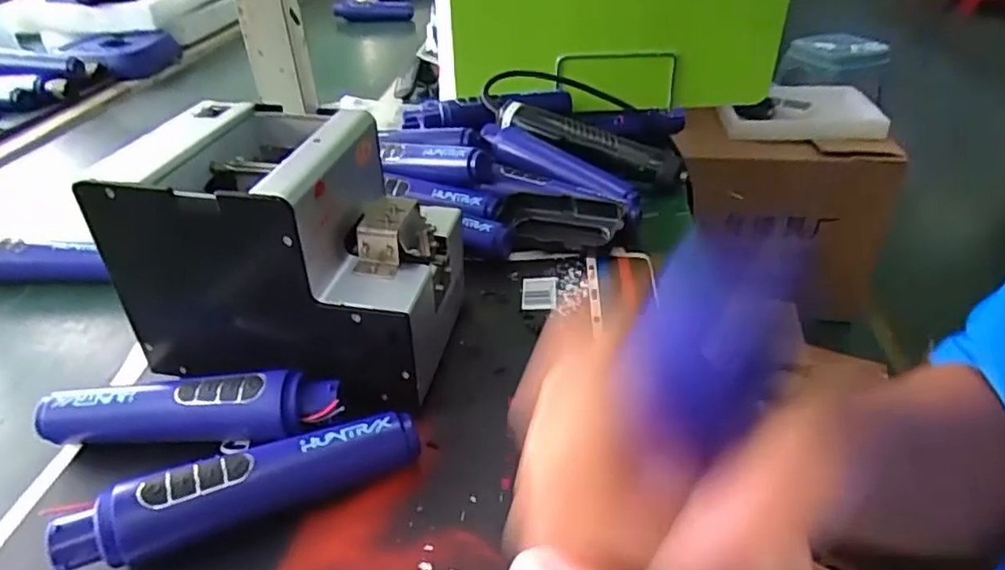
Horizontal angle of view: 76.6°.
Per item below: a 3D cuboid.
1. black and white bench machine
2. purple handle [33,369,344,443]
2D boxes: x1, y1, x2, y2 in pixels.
[{"bbox_3d":[-0.128,-0.021,0.411,0.179,0.149,0.127,5,34,12],"label":"black and white bench machine"},{"bbox_3d":[-0.181,0.071,0.371,0.172,0.029,0.029,-2,34,0],"label":"purple handle"}]

